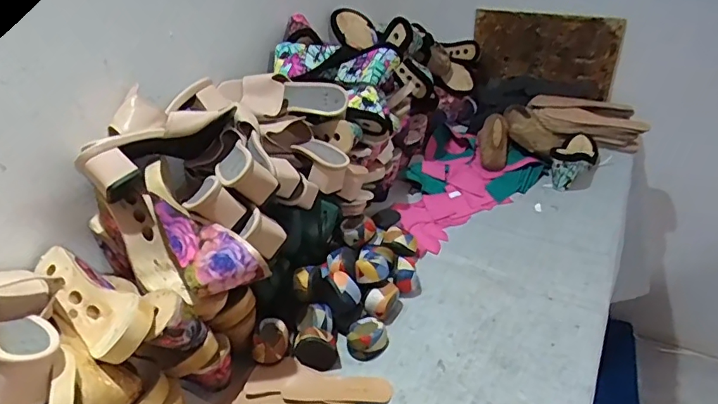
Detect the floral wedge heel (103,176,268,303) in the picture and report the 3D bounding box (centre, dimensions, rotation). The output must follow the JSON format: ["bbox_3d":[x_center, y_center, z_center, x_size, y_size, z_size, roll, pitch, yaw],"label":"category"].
[{"bbox_3d":[-0.229,0.060,0.665,0.122,0.102,0.195,-30,41,-33],"label":"floral wedge heel"}]

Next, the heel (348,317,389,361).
[{"bbox_3d":[0.013,0.205,0.767,0.060,0.031,0.057,-3,33,2],"label":"heel"}]

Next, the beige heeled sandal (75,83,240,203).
[{"bbox_3d":[-0.275,-0.093,0.718,0.229,0.094,0.100,-26,39,-29],"label":"beige heeled sandal"}]

